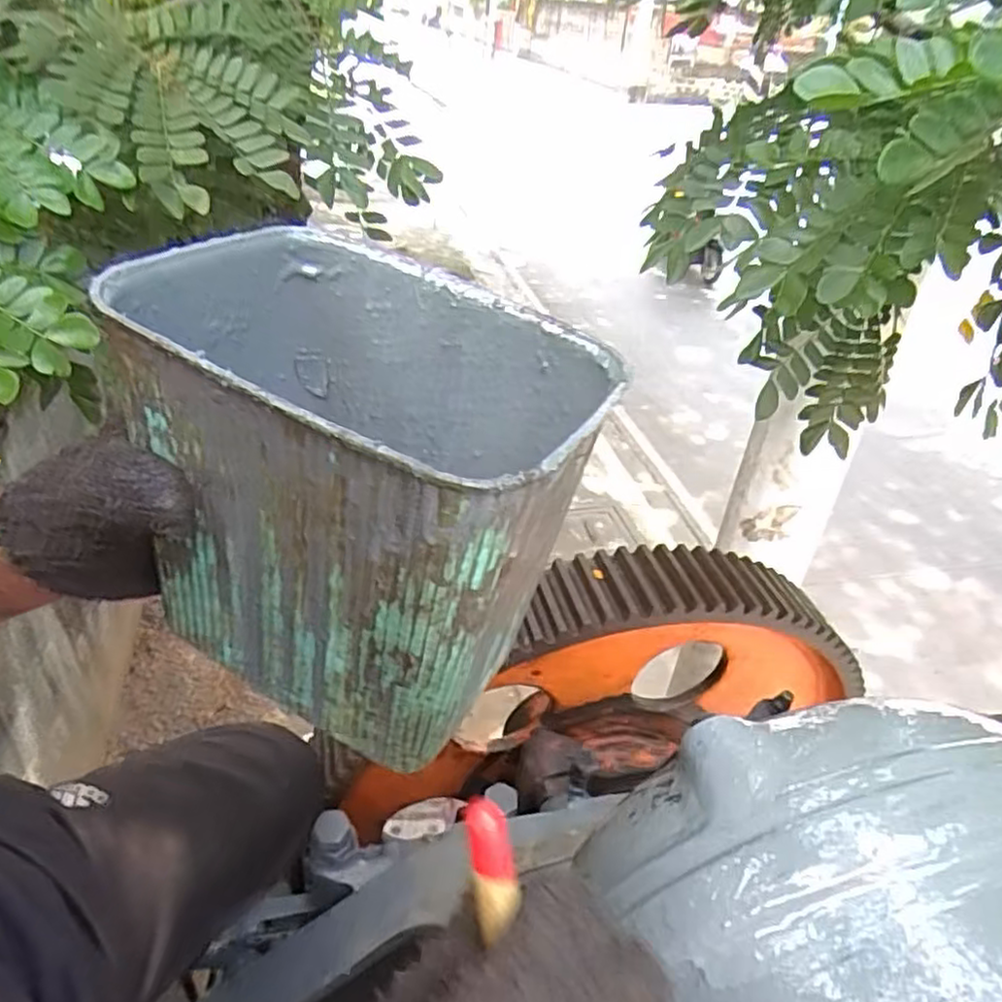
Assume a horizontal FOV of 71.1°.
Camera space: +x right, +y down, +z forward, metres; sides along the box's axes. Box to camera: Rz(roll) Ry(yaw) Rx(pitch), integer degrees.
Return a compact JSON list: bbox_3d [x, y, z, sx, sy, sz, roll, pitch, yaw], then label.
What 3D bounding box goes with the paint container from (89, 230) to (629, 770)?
[{"bbox_3d":[-0.049,-0.005,0.273,0.148,0.143,0.116,21,38,20],"label":"paint container"}]

